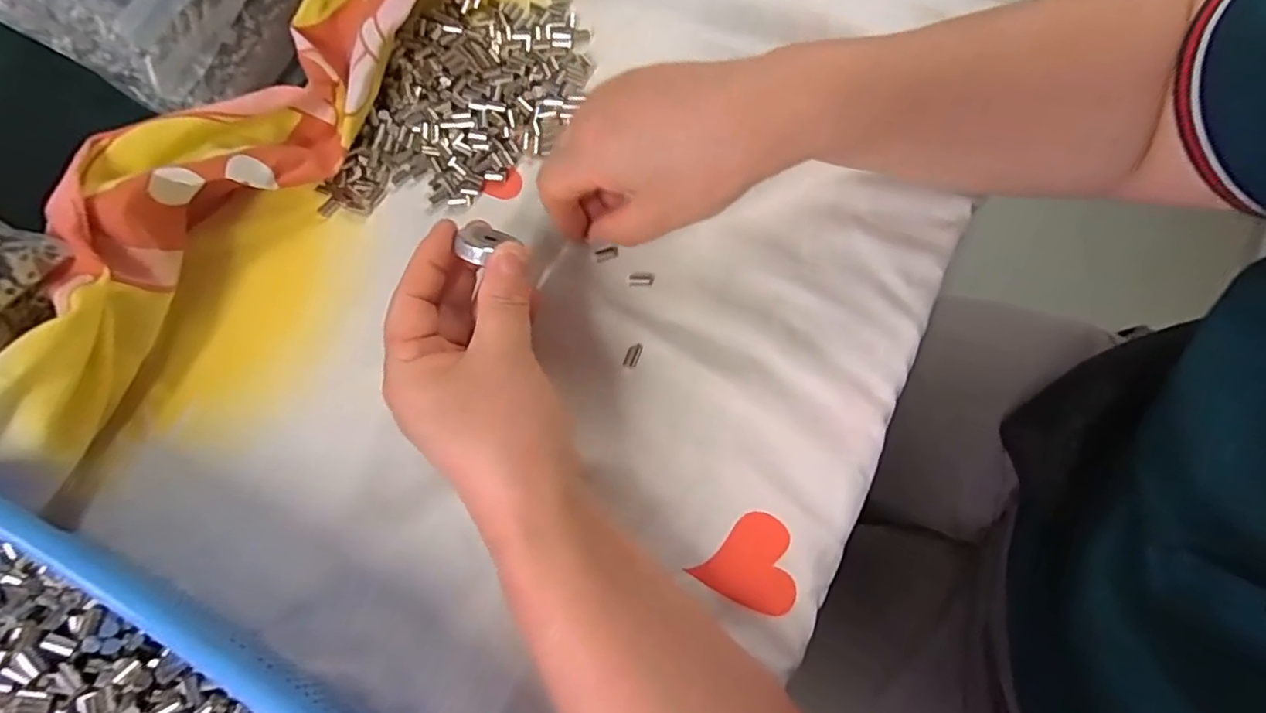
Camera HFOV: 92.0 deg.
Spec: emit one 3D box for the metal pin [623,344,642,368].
[{"bbox_3d":[0.000,-0.001,0.307,0.007,0.004,0.013,22,75,6],"label":"metal pin"}]

